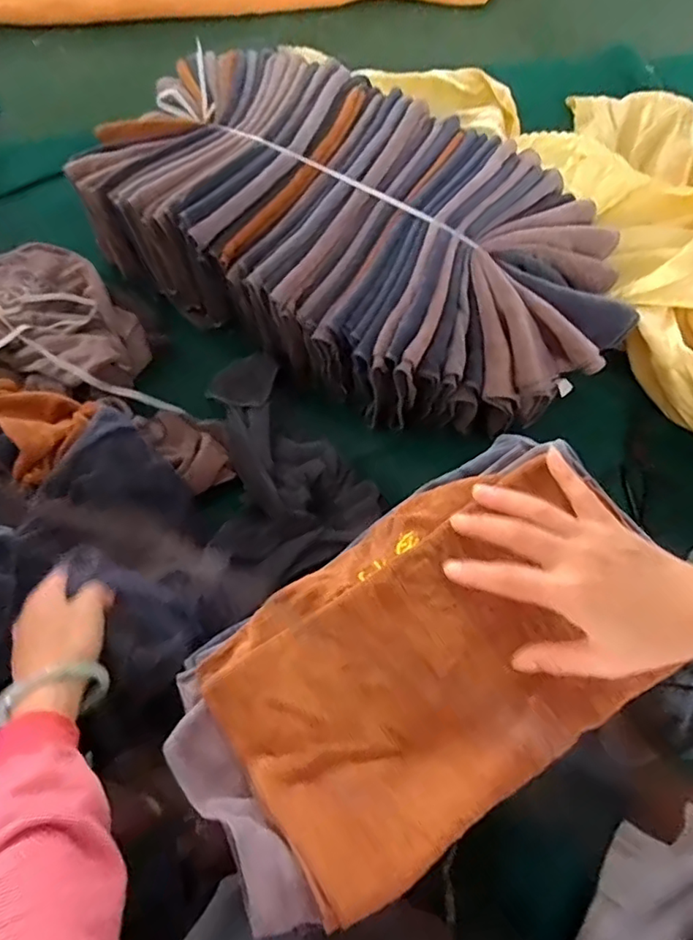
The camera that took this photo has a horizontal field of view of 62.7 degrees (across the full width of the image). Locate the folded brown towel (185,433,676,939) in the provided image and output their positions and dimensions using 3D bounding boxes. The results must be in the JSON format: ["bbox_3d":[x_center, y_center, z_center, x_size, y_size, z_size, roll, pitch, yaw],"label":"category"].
[{"bbox_3d":[0.059,0.113,0.372,0.280,0.041,0.189,-29,65,-14],"label":"folded brown towel"}]

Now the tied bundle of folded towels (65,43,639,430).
[{"bbox_3d":[0.018,-0.290,0.737,0.633,0.169,0.338,30,71,10],"label":"tied bundle of folded towels"}]

